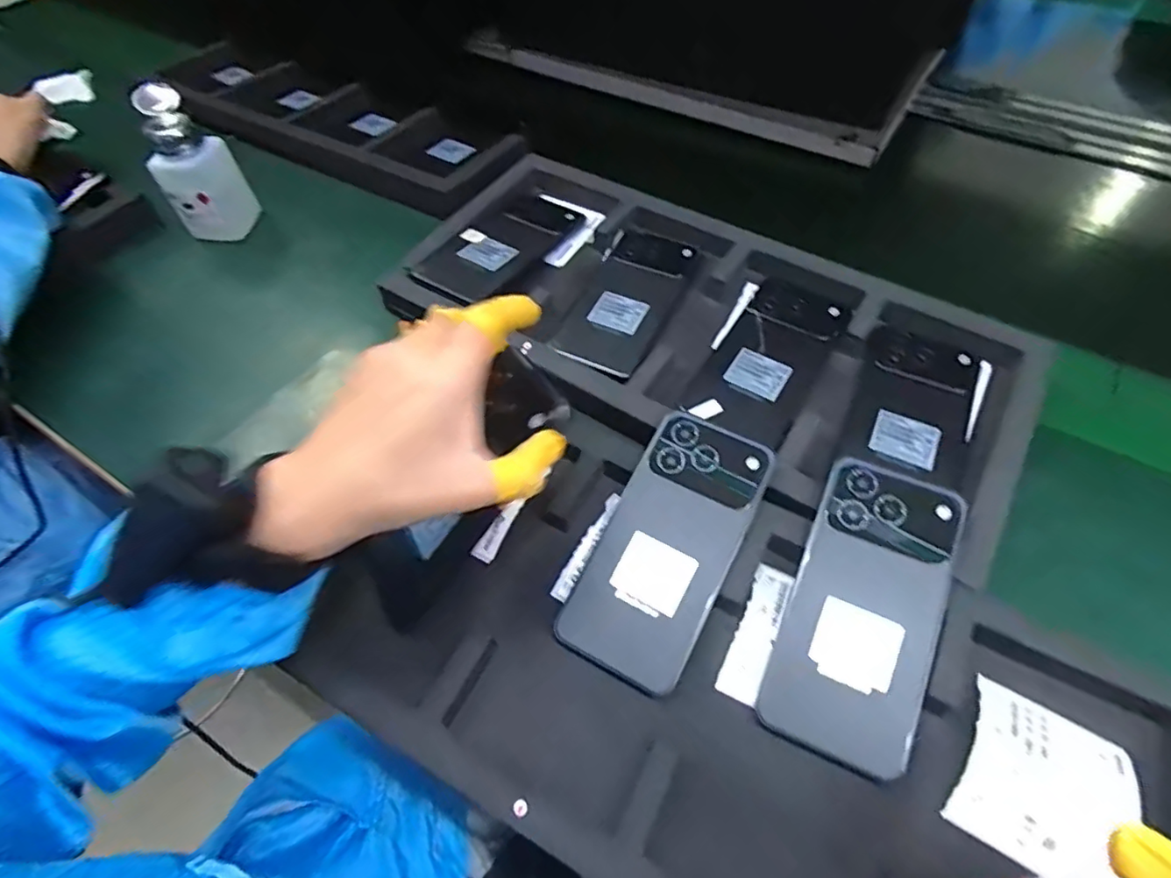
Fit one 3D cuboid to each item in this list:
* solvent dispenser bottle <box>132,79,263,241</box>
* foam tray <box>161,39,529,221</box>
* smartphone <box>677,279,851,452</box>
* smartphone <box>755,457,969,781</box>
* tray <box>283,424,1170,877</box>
[{"bbox_3d":[-0.368,-0.253,0.553,0.072,0.117,0.064,-35,63,-16],"label":"solvent dispenser bottle"},{"bbox_3d":[-0.307,-0.374,0.690,0.494,0.041,0.156,24,61,17],"label":"foam tray"},{"bbox_3d":[0.140,-0.063,0.453,0.076,0.012,0.154,28,62,19],"label":"smartphone"},{"bbox_3d":[0.156,0.093,0.331,0.075,0.011,0.159,21,75,12],"label":"smartphone"},{"bbox_3d":[0.083,0.127,0.301,0.467,0.046,0.222,26,62,15],"label":"tray"}]

